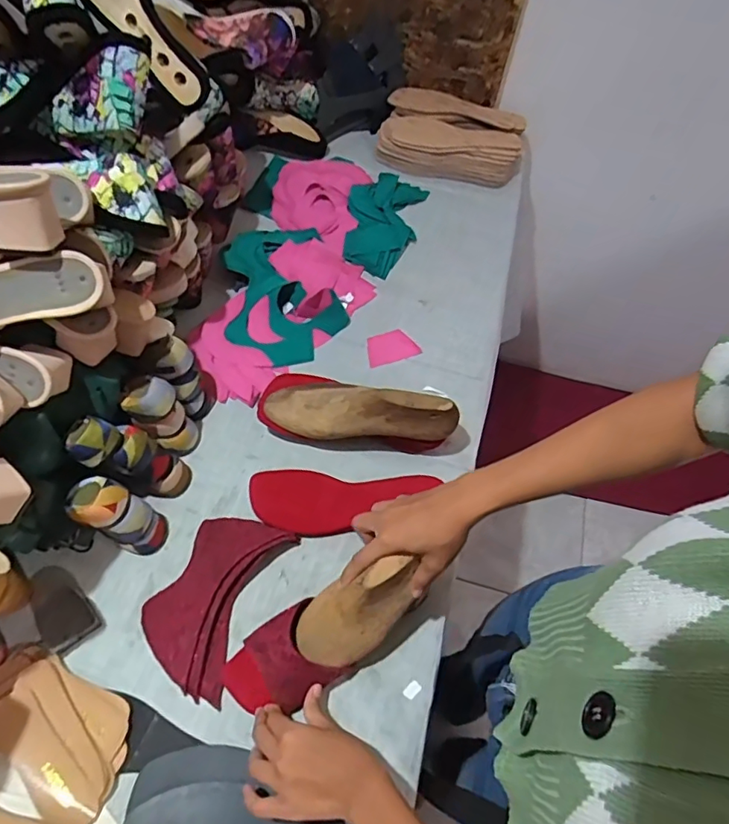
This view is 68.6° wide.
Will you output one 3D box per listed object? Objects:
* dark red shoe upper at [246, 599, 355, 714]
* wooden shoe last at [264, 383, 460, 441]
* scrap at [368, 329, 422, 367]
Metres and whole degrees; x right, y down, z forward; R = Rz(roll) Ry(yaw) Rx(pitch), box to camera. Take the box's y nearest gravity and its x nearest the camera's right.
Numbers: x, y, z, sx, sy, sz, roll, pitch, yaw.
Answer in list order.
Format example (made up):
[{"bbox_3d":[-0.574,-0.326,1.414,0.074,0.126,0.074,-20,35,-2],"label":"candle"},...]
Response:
[{"bbox_3d":[-0.069,0.253,0.565,0.087,0.050,0.088,-27,65,-17],"label":"dark red shoe upper"},{"bbox_3d":[-0.011,-0.007,0.668,0.250,0.078,0.070,3,59,14],"label":"wooden shoe last"},{"bbox_3d":[0.040,-0.101,0.812,0.075,0.006,0.056,-19,63,0],"label":"scrap"}]

